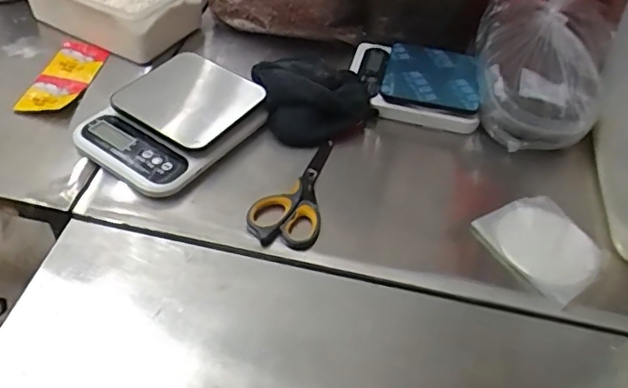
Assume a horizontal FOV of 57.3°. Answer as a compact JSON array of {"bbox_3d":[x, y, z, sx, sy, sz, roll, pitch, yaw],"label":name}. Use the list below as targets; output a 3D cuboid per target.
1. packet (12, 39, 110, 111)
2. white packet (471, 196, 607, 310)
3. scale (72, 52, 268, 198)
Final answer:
[{"bbox_3d":[-0.321,-0.147,0.734,0.066,0.018,0.141,10,47,4],"label":"packet"},{"bbox_3d":[0.244,0.054,0.608,0.103,0.014,0.119,-26,53,-21],"label":"white packet"},{"bbox_3d":[-0.163,-0.083,0.677,0.147,0.042,0.193,29,51,21],"label":"scale"}]

